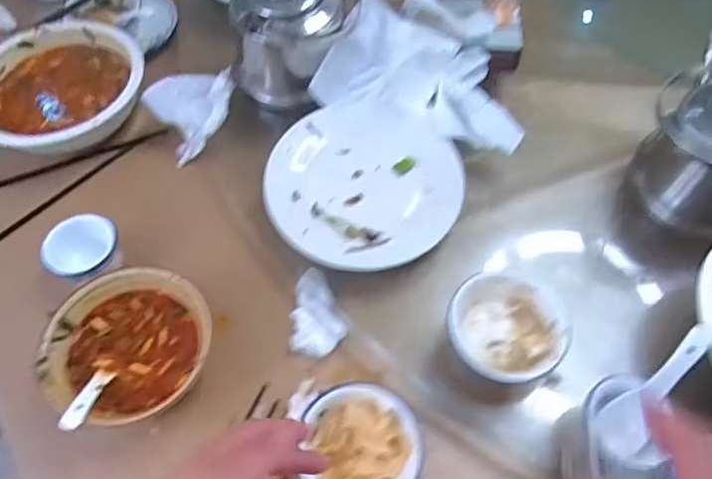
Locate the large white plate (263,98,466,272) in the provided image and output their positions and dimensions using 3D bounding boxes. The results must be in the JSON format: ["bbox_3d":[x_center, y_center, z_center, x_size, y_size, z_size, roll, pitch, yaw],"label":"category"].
[{"bbox_3d":[0.010,-0.069,0.659,0.218,0.032,0.211,-1,58,1],"label":"large white plate"}]

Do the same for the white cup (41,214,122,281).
[{"bbox_3d":[-0.302,0.015,0.636,0.070,0.046,0.076,-1,58,1],"label":"white cup"}]

